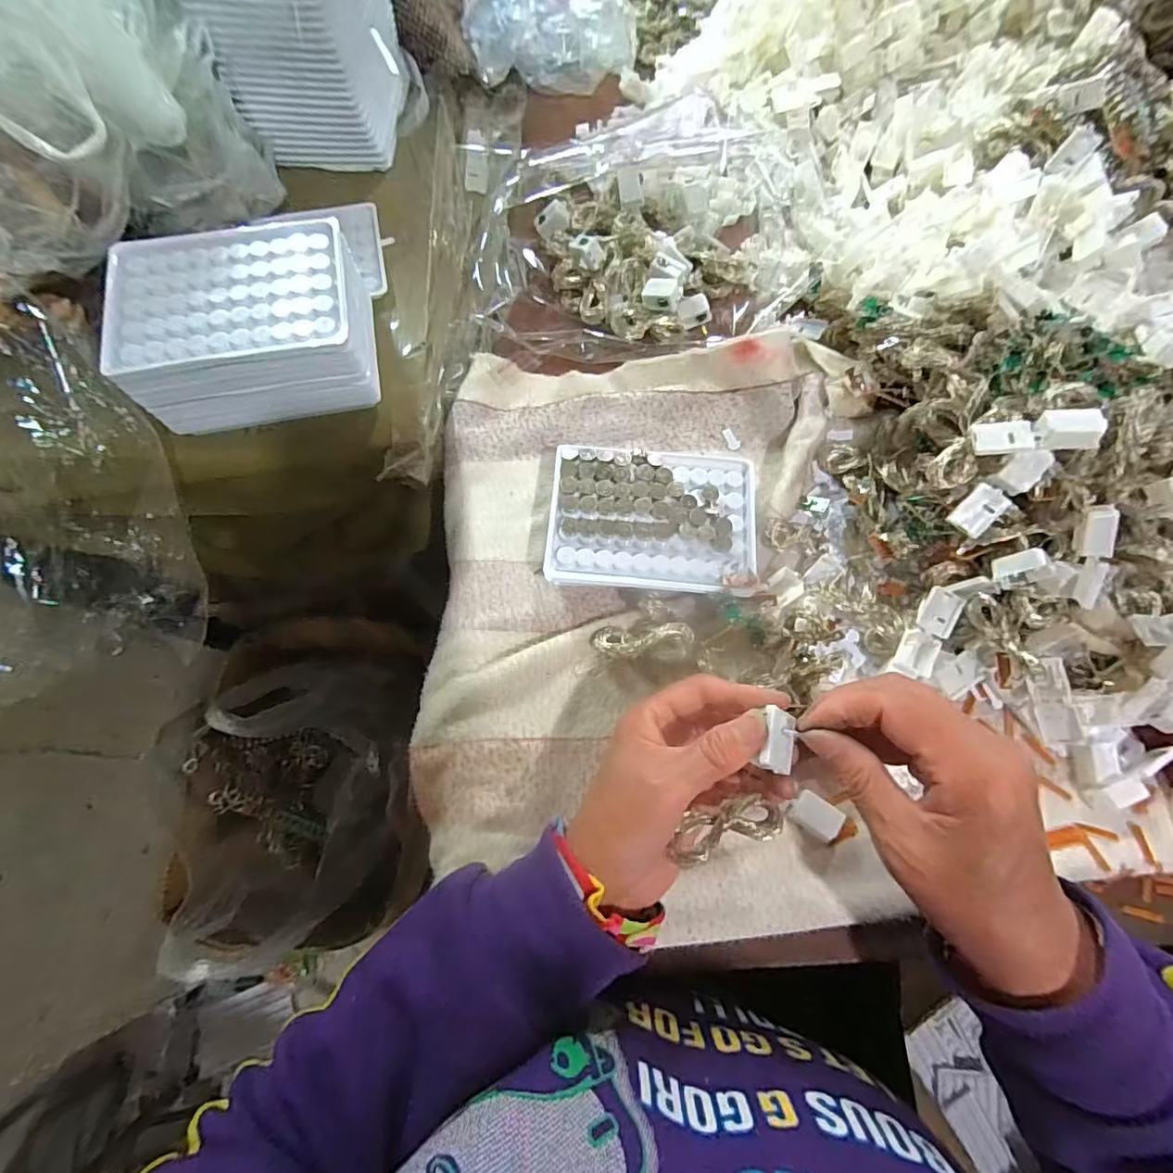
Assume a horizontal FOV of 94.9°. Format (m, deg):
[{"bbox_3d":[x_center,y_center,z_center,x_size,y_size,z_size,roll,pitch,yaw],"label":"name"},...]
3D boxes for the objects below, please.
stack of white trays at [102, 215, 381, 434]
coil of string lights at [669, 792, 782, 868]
[{"bbox_3d":[-0.205,-0.160,0.337,0.132,0.062,0.100,-11,72,-5],"label":"stack of white trays"},{"bbox_3d":[0.068,0.117,0.261,0.055,0.010,0.022,-13,72,-5],"label":"coil of string lights"}]

